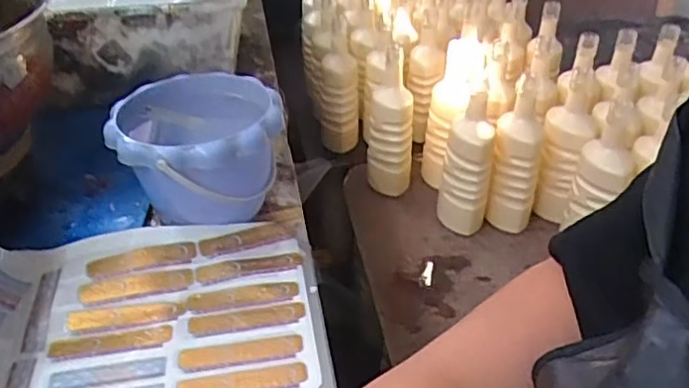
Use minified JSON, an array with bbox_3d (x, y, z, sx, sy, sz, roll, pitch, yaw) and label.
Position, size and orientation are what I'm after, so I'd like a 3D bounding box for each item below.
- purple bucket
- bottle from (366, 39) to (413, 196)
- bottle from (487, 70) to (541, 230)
[{"bbox_3d":[-0.137,-0.032,0.600,0.143,0.114,0.148,-1,35,1],"label":"purple bucket"},{"bbox_3d":[0.077,-0.115,1.066,0.076,0.234,0.072,3,34,4],"label":"bottle"},{"bbox_3d":[0.282,-0.056,1.026,0.071,0.254,0.078,9,35,13],"label":"bottle"}]

